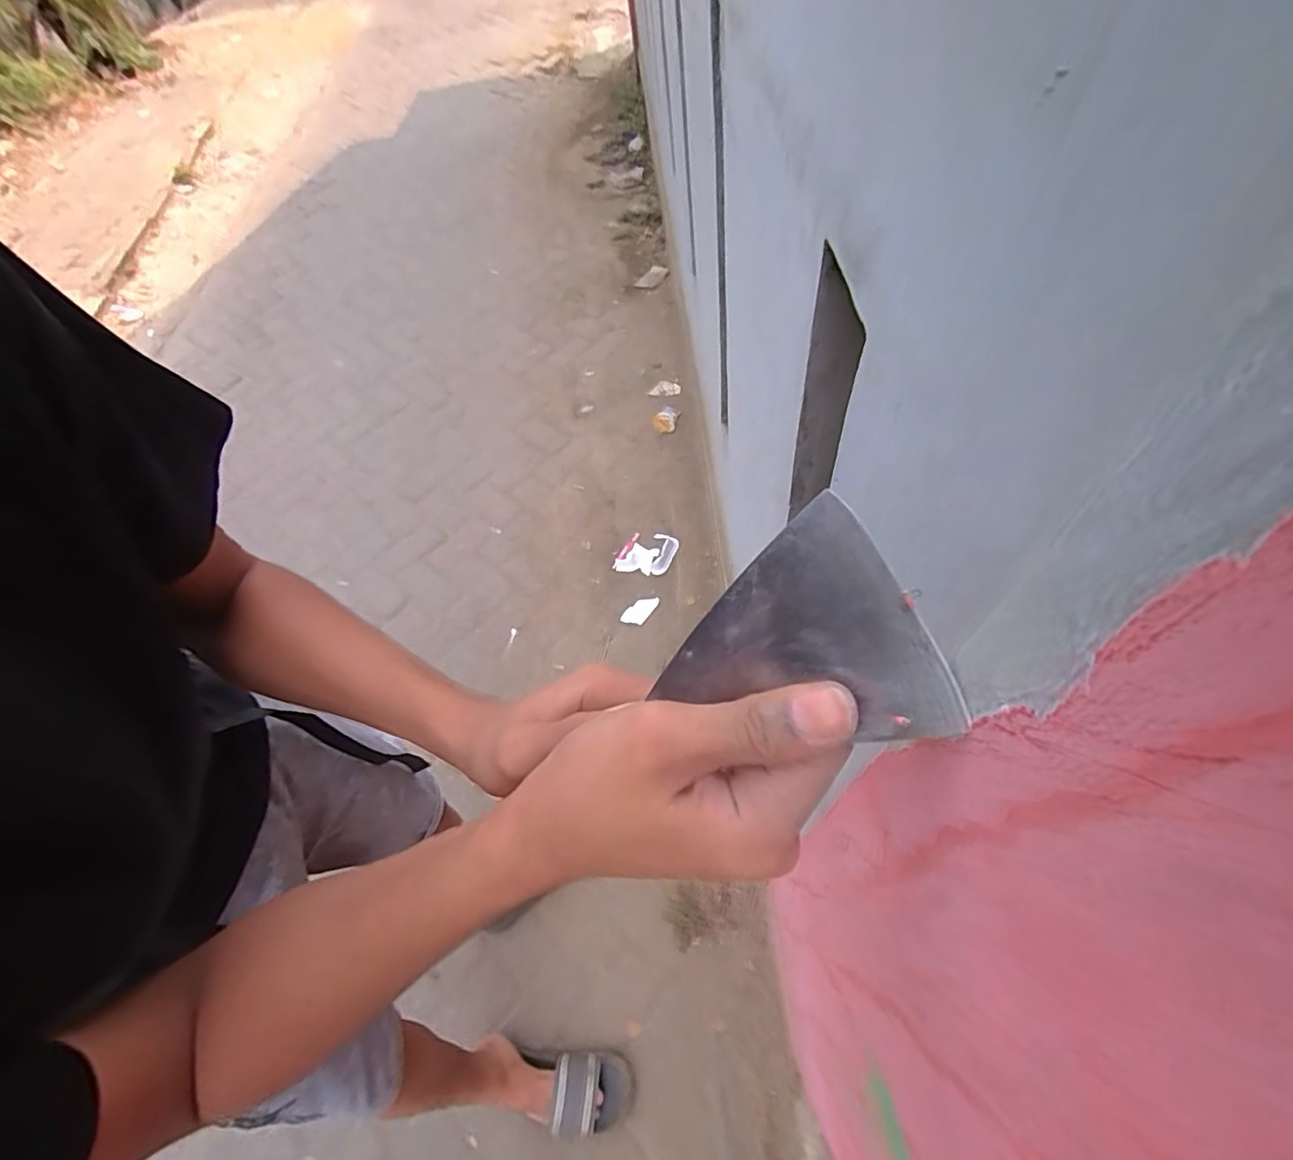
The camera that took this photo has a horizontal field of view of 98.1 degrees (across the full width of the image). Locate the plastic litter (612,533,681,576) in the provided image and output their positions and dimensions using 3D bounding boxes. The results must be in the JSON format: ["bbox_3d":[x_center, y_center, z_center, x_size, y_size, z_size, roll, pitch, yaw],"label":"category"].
[{"bbox_3d":[0.001,-0.074,1.664,0.163,0.033,0.157,14,61,14],"label":"plastic litter"}]

